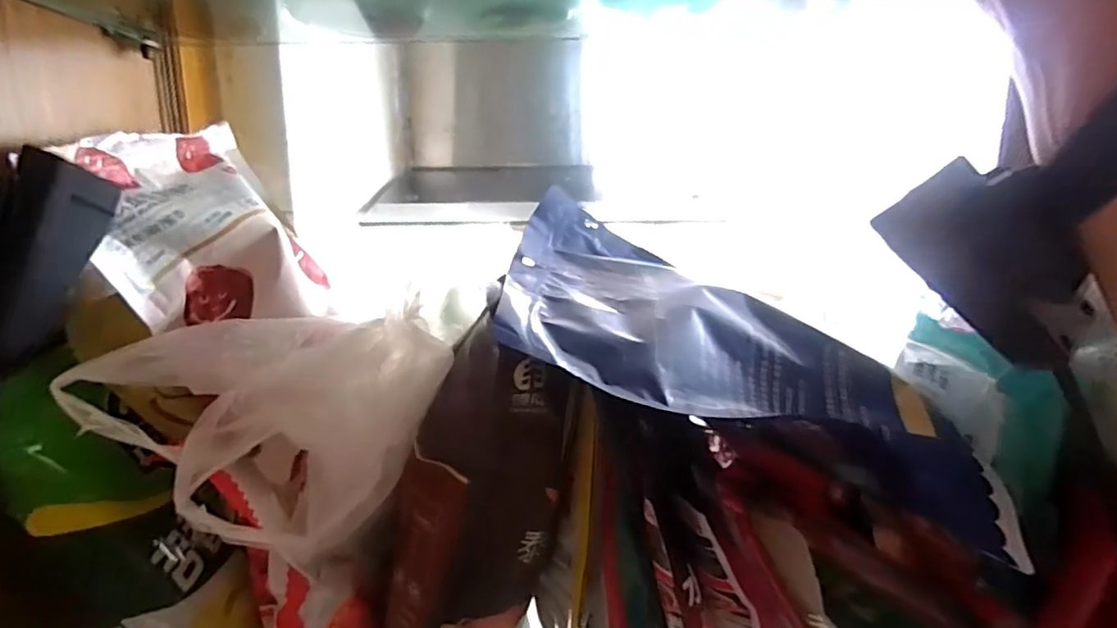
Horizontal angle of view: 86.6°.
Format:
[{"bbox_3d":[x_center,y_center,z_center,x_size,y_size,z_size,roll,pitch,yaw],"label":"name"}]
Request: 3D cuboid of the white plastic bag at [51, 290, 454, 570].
[{"bbox_3d":[-0.151,0.065,0.338,0.173,0.120,0.094,1,11,6],"label":"white plastic bag"}]

